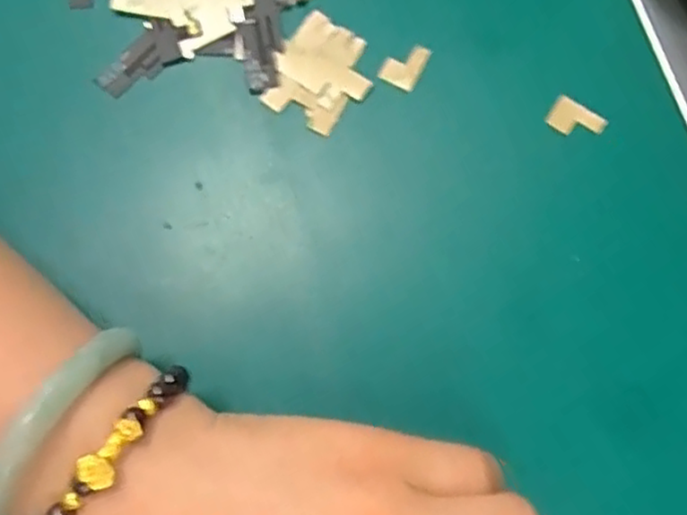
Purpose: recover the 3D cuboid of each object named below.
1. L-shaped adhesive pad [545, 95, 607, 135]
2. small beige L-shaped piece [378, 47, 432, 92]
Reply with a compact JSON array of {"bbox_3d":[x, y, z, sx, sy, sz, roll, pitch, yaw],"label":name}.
[{"bbox_3d":[0.084,-0.050,0.254,0.020,0.004,0.012,33,79,5],"label":"L-shaped adhesive pad"},{"bbox_3d":[0.023,-0.071,0.258,0.013,0.005,0.018,29,78,5],"label":"small beige L-shaped piece"}]

